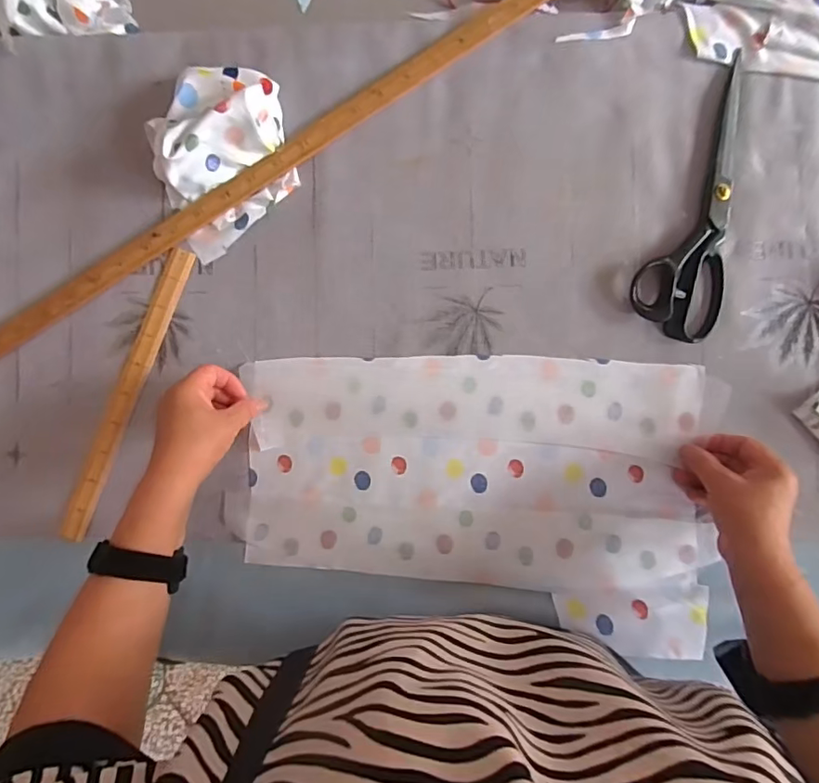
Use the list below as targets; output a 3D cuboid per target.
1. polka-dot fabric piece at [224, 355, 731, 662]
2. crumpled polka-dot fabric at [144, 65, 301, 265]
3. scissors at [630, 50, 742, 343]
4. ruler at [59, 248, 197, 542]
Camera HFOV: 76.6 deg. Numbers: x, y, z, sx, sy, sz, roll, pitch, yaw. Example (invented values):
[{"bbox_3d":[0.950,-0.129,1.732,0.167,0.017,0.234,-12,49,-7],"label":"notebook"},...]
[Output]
[{"bbox_3d":[0.064,0.101,0.538,0.478,0.013,0.275,4,88,4],"label":"polka-dot fabric piece"},{"bbox_3d":[-0.198,-0.246,0.539,0.140,0.055,0.180,-12,87,3],"label":"crumpled polka-dot fabric"},{"bbox_3d":[0.313,-0.193,0.528,0.091,0.016,0.287,23,89,4],"label":"scissors"},{"bbox_3d":[-0.309,0.002,0.565,0.030,0.008,0.330,22,89,4],"label":"ruler"}]

